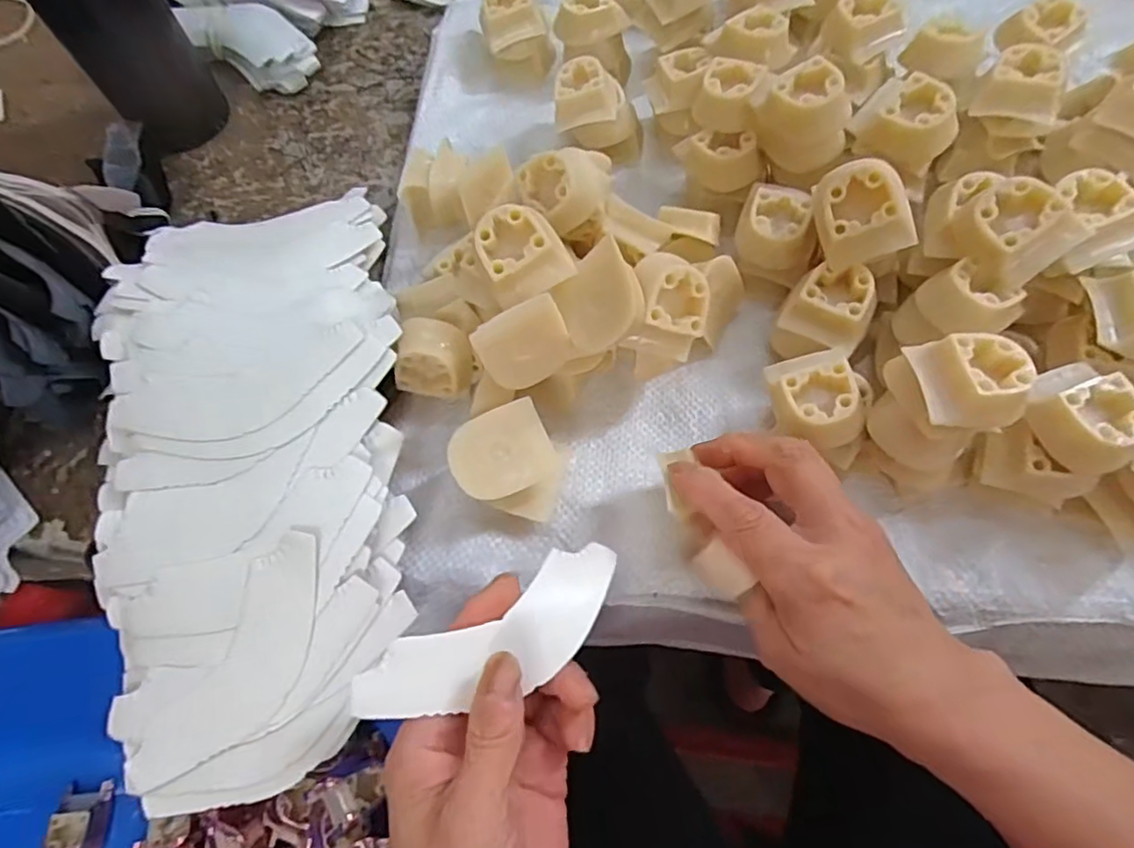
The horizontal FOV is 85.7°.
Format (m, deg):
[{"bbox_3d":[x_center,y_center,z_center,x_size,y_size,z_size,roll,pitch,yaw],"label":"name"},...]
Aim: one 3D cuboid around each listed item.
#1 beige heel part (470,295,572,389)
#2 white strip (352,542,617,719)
[{"bbox_3d":[-0.020,-0.038,0.276,0.039,0.043,0.016,-26,49,0],"label":"beige heel part"},{"bbox_3d":[-0.025,0.085,0.243,0.114,0.008,0.040,-19,66,-24],"label":"white strip"}]

